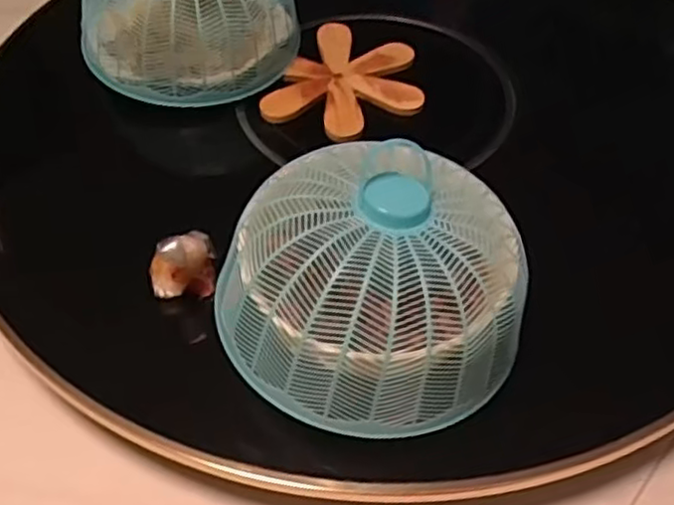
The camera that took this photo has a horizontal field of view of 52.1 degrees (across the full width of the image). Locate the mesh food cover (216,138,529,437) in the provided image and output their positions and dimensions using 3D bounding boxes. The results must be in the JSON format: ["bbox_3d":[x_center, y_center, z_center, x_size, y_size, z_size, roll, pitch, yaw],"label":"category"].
[{"bbox_3d":[0.020,0.018,0.460,0.200,0.118,0.191,-1,51,-1],"label":"mesh food cover"}]

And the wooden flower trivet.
[{"bbox_3d":[0.017,-0.165,0.676,0.137,0.013,0.154,18,53,13],"label":"wooden flower trivet"}]

